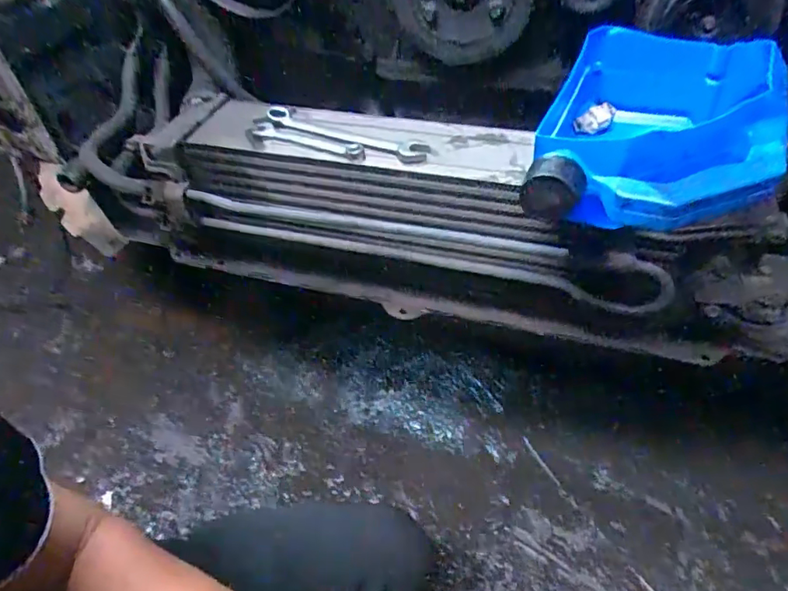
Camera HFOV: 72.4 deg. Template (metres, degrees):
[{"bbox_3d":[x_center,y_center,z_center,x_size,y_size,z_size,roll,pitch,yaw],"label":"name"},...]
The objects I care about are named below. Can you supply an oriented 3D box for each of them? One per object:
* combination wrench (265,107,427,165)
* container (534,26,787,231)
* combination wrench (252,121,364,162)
[{"bbox_3d":[-0.051,-0.158,0.525,0.180,0.007,0.031,21,53,21],"label":"combination wrench"},{"bbox_3d":[0.203,-0.122,0.422,0.163,0.077,0.204,13,50,15],"label":"container"},{"bbox_3d":[-0.082,-0.150,0.520,0.121,0.008,0.017,17,52,18],"label":"combination wrench"}]

